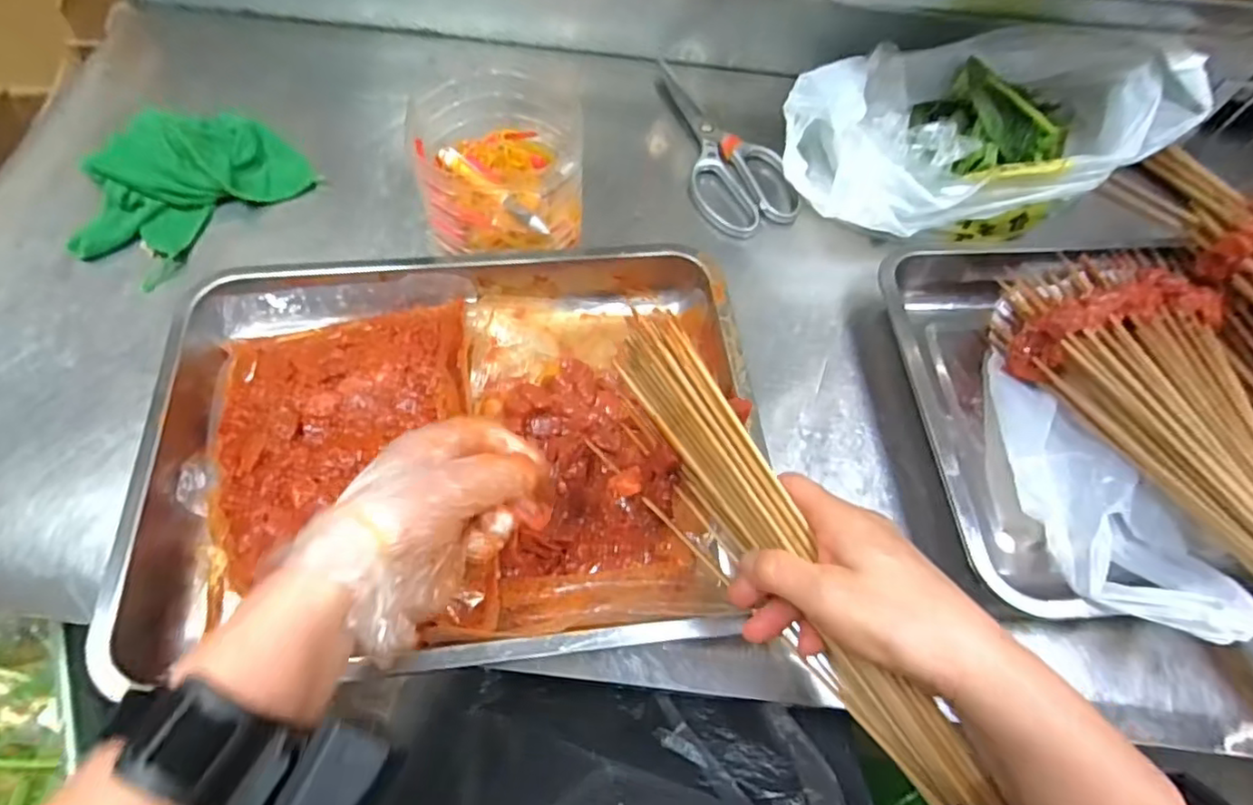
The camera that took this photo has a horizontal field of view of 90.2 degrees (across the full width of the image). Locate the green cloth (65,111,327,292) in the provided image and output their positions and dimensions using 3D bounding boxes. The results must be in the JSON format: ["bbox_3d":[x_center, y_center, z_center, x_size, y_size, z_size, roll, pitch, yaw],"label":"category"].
[{"bbox_3d":[-0.375,-0.188,0.526,0.121,0.041,0.180,42,68,16],"label":"green cloth"}]

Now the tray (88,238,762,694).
[{"bbox_3d":[-0.110,0.021,0.423,0.382,0.058,0.288,-3,64,-5],"label":"tray"}]

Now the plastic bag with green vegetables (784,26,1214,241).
[{"bbox_3d":[0.295,-0.243,0.542,0.315,0.106,0.170,-8,64,-7],"label":"plastic bag with green vegetables"}]

